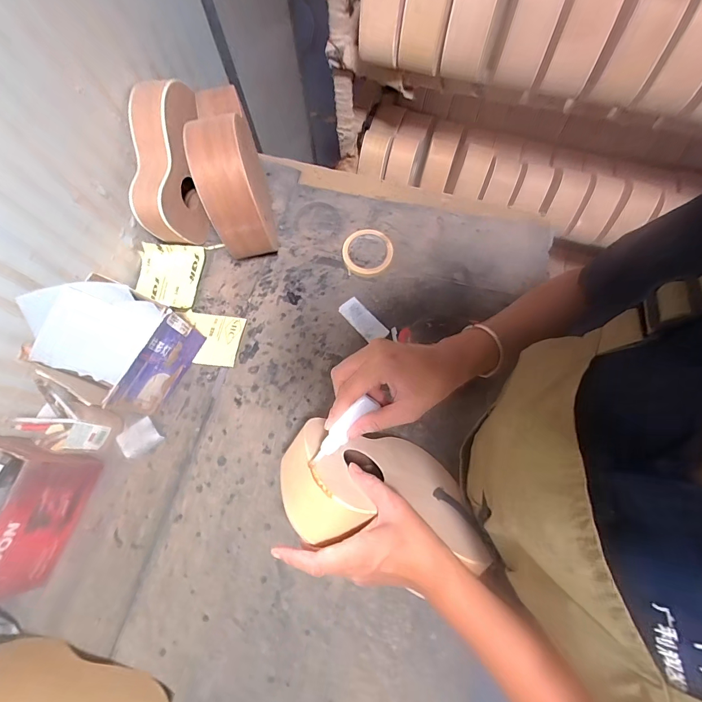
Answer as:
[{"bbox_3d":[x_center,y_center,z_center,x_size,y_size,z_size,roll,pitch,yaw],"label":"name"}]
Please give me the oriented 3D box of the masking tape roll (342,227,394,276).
[{"bbox_3d":[0.035,-0.200,0.713,0.099,0.022,0.101,-1,73,2],"label":"masking tape roll"}]

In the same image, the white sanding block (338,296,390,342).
[{"bbox_3d":[0.024,-0.059,0.675,0.100,0.008,0.041,43,79,13],"label":"white sanding block"}]

